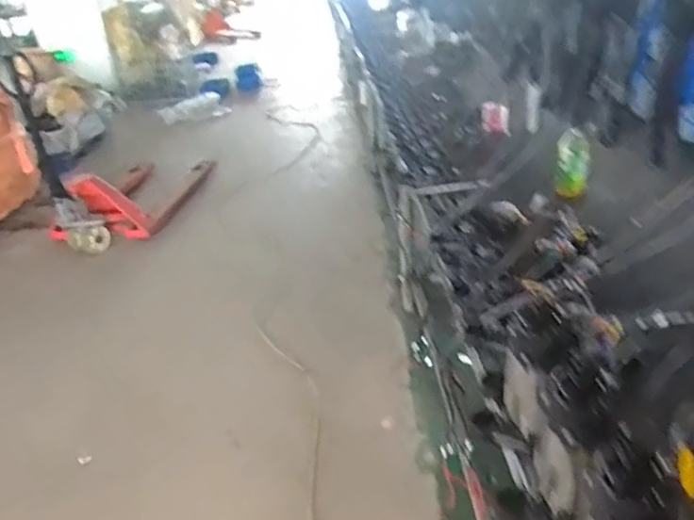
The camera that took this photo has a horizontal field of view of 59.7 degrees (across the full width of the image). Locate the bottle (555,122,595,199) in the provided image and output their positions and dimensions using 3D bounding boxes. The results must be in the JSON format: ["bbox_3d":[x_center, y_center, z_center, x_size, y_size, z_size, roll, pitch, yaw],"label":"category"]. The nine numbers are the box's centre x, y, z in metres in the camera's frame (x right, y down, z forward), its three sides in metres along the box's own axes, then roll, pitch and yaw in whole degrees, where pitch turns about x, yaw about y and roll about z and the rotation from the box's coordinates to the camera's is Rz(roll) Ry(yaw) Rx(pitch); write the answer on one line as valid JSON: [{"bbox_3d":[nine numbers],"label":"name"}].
[{"bbox_3d":[0.688,-0.297,1.843,0.089,0.215,0.073,12,10,29],"label":"bottle"}]

